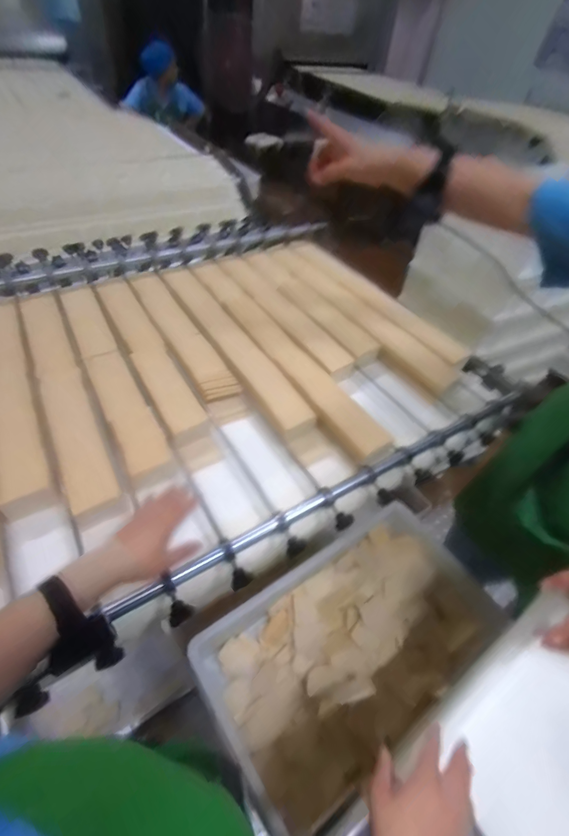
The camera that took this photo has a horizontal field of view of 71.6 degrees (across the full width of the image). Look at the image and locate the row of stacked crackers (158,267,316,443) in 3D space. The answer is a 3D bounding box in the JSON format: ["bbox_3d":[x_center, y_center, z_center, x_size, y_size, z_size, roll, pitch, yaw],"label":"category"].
[{"bbox_3d":[-0.133,-0.183,0.919,0.091,0.029,0.603,-19,57,-30],"label":"row of stacked crackers"}]

